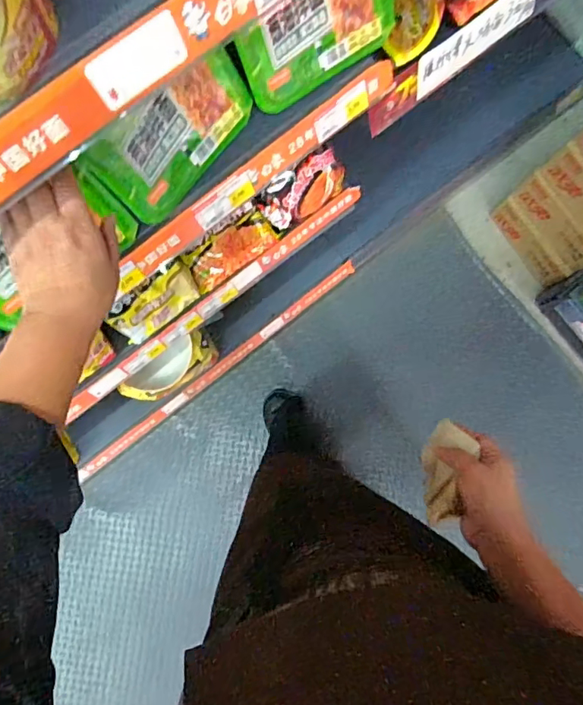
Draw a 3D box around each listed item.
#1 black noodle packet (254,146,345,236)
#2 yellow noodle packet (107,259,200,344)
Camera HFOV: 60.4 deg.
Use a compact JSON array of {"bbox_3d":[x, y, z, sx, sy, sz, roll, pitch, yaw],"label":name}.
[{"bbox_3d":[0.015,-0.265,0.809,0.149,0.095,0.045,-34,52,-2],"label":"black noodle packet"},{"bbox_3d":[-0.219,-0.081,0.791,0.146,0.096,0.038,-40,61,-3],"label":"yellow noodle packet"}]

